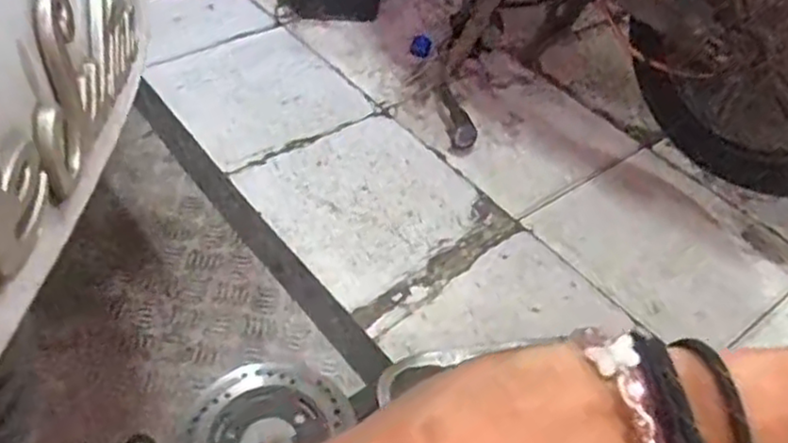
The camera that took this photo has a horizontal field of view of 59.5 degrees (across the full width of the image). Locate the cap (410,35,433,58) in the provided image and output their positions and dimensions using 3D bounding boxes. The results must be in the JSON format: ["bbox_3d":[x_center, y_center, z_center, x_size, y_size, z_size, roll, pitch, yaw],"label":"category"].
[{"bbox_3d":[0.048,-0.310,1.218,0.039,0.039,0.023,21,14,9],"label":"cap"}]

